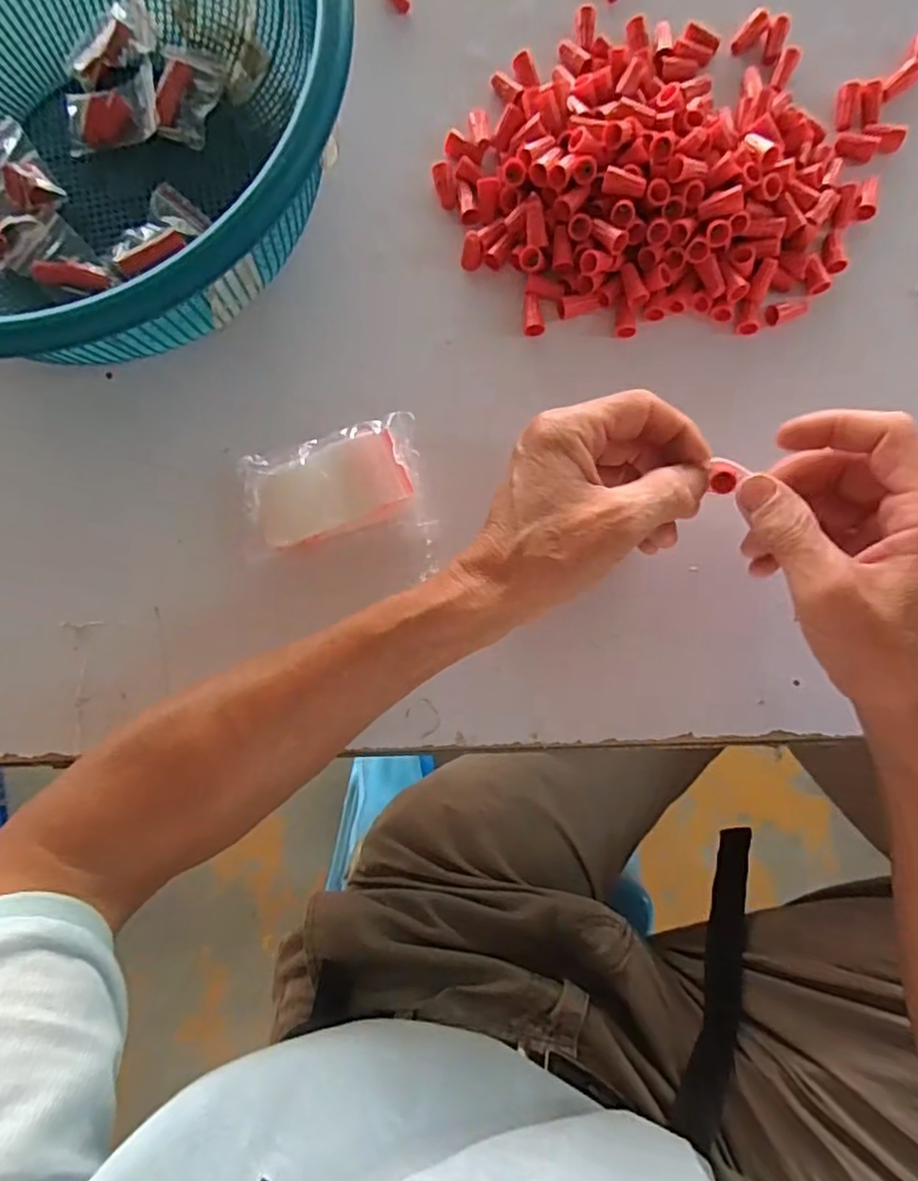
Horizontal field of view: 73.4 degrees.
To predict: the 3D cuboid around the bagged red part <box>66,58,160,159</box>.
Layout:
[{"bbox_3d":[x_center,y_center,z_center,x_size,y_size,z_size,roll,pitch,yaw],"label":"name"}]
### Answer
[{"bbox_3d":[-0.198,-0.276,0.350,0.056,0.013,0.037,-10,86,0],"label":"bagged red part"}]

